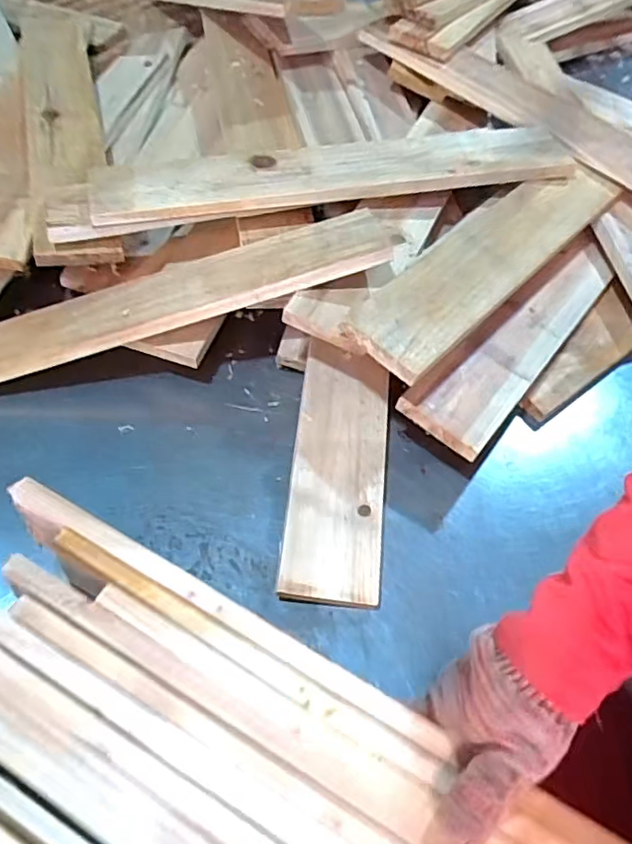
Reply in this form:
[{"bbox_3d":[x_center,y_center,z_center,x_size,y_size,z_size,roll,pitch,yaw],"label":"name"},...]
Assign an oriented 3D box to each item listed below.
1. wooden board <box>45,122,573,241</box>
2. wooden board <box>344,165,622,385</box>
[{"bbox_3d":[0.013,-0.259,0.588,0.543,0.026,0.089,-12,59,-10],"label":"wooden board"},{"bbox_3d":[0.170,-0.165,0.549,0.082,0.013,0.374,42,59,13],"label":"wooden board"}]

